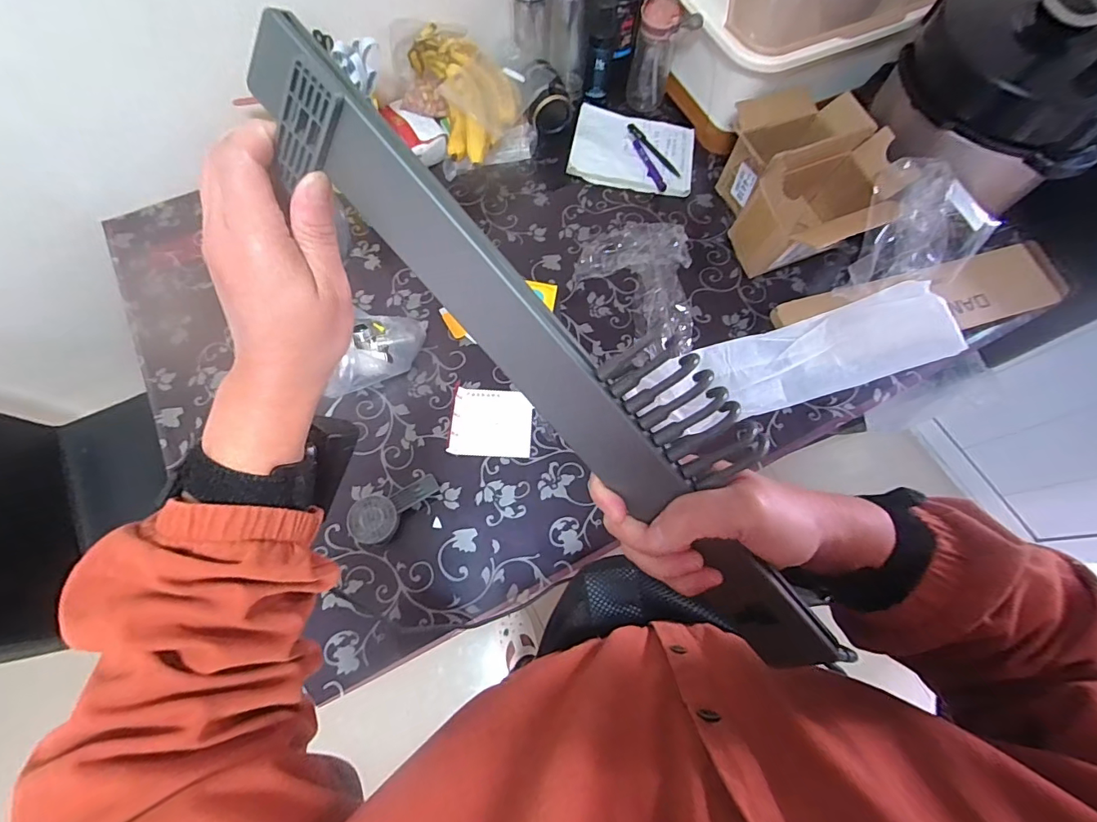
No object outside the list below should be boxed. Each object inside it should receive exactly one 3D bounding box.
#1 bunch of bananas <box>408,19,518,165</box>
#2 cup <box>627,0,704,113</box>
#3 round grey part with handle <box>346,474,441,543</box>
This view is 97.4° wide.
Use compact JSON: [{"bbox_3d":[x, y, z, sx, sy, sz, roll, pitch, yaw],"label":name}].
[{"bbox_3d":[-0.117,-0.496,0.748,0.140,0.087,0.201,-23,72,-10],"label":"bunch of bananas"},{"bbox_3d":[0.186,-0.591,0.819,0.082,0.169,0.069,2,70,-2],"label":"cup"},{"bbox_3d":[-0.193,0.128,0.616,0.115,0.029,0.055,-23,72,-10],"label":"round grey part with handle"}]

